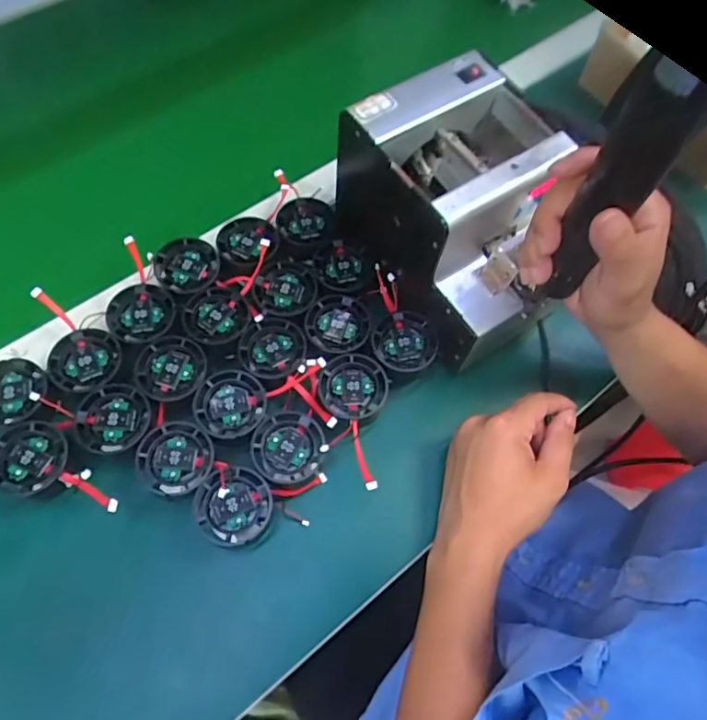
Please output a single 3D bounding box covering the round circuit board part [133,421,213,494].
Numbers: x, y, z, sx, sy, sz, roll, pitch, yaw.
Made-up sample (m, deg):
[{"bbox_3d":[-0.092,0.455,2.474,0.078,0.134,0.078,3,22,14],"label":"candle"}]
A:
[{"bbox_3d":[-0.128,0.070,0.391,0.052,0.010,0.050,1,65,-2],"label":"round circuit board part"}]

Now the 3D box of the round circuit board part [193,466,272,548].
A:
[{"bbox_3d":[-0.085,0.102,0.381,0.050,0.020,0.051,1,65,-2],"label":"round circuit board part"}]

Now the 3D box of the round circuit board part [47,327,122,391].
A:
[{"bbox_3d":[-0.208,0.000,0.420,0.049,0.010,0.050,1,65,-2],"label":"round circuit board part"}]

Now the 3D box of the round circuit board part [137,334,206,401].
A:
[{"bbox_3d":[-0.141,0.006,0.420,0.050,0.006,0.052,1,65,-2],"label":"round circuit board part"}]

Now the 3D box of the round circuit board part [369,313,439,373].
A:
[{"bbox_3d":[0.041,-0.015,0.438,0.048,0.009,0.051,1,65,-2],"label":"round circuit board part"}]

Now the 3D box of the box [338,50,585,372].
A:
[{"bbox_3d":[0.093,-0.117,0.422,0.140,0.121,0.169,-31,70,-16],"label":"box"}]

